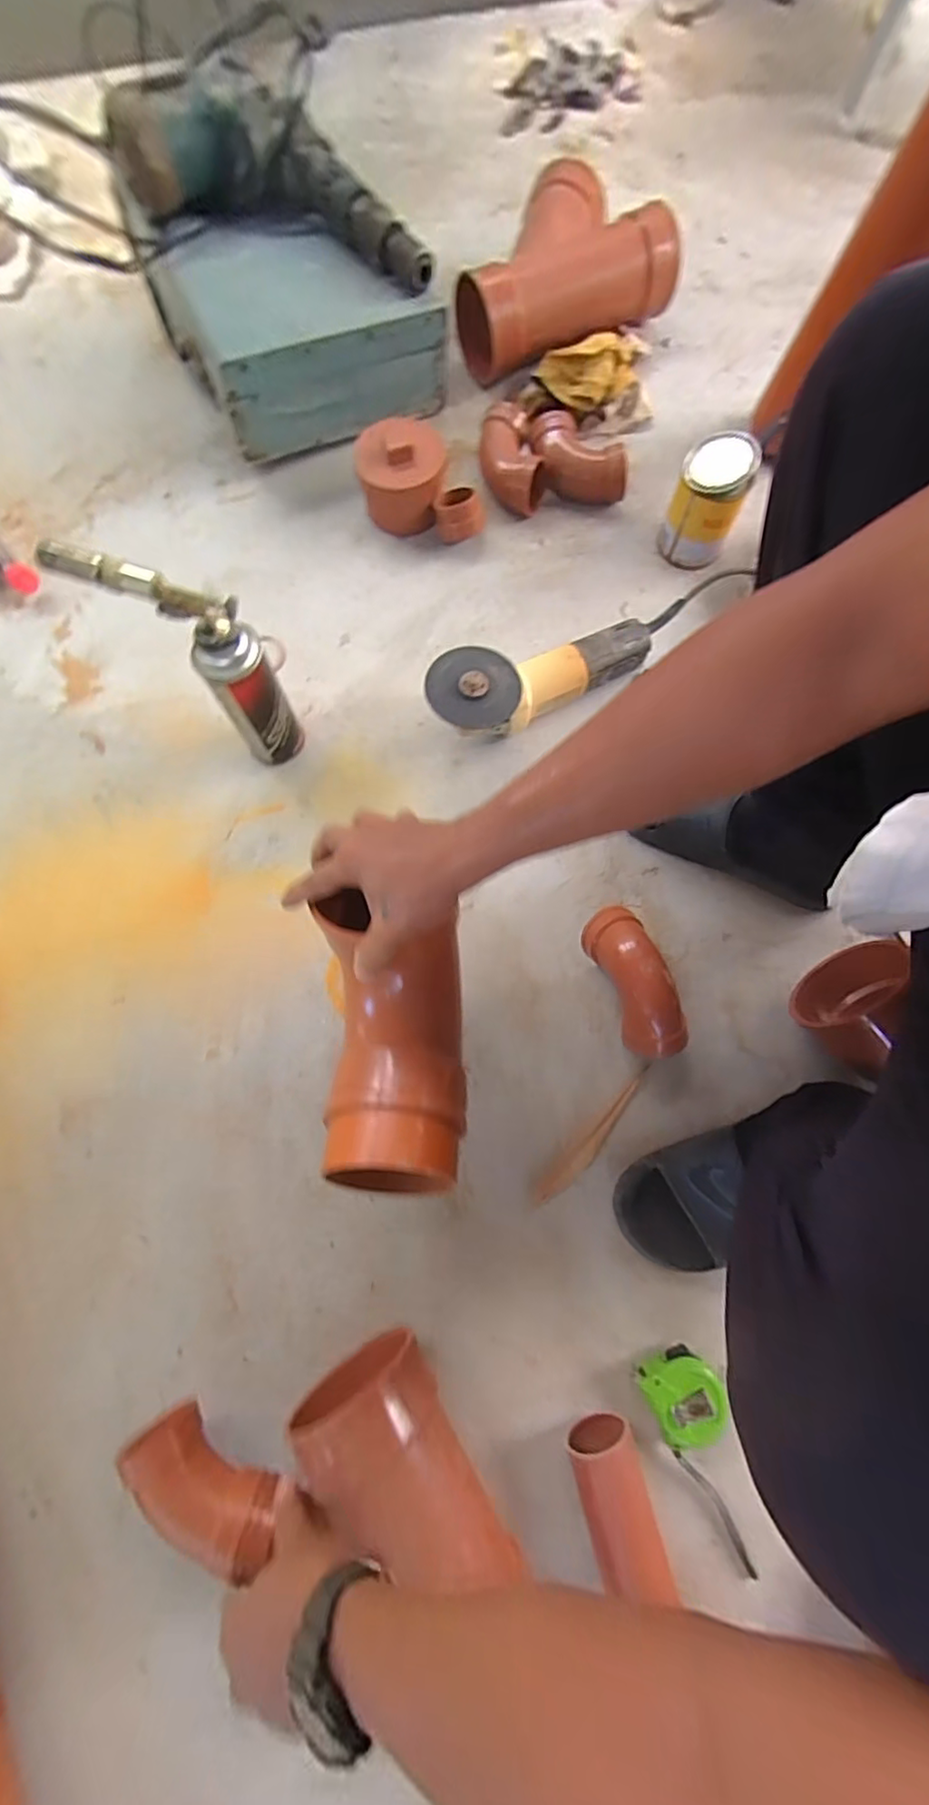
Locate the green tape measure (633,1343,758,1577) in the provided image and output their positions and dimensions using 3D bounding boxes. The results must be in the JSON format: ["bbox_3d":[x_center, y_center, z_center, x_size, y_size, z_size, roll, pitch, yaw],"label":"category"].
[{"bbox_3d":[0.215,0.475,0.507,0.061,0.035,0.170,-26,77,-7],"label":"green tape measure"}]

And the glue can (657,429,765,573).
[{"bbox_3d":[0.290,-0.480,0.713,0.077,0.129,0.074,0,75,0],"label":"glue can"}]

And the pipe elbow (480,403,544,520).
[{"bbox_3d":[0.060,-0.578,0.778,0.070,0.064,0.120,-16,76,-4],"label":"pipe elbow"}]

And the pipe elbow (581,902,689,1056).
[{"bbox_3d":[0.173,0.080,0.602,0.068,0.060,0.147,-19,76,-5],"label":"pipe elbow"}]

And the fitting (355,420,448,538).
[{"bbox_3d":[-0.079,-0.554,0.759,0.108,0.089,0.114,0,75,0],"label":"fitting"}]

